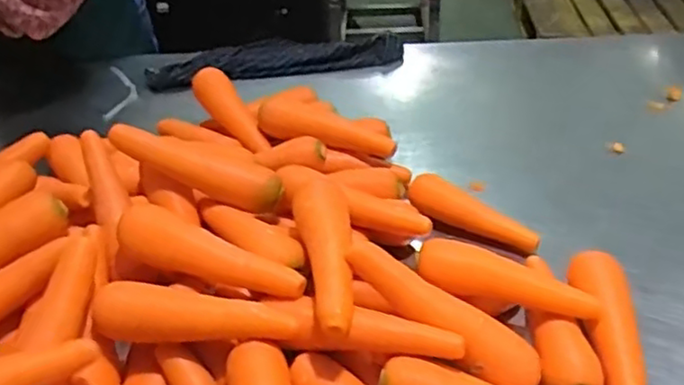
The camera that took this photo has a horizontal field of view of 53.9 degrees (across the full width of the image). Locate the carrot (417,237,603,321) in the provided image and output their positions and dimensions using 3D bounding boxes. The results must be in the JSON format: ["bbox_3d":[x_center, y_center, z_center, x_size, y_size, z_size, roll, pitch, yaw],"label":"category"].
[{"bbox_3d":[0.161,0.089,0.656,0.181,0.039,0.037,17,39,-6],"label":"carrot"}]

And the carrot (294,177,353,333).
[{"bbox_3d":[-0.012,0.058,0.644,0.057,0.046,0.208,-8,39,-5],"label":"carrot"}]

